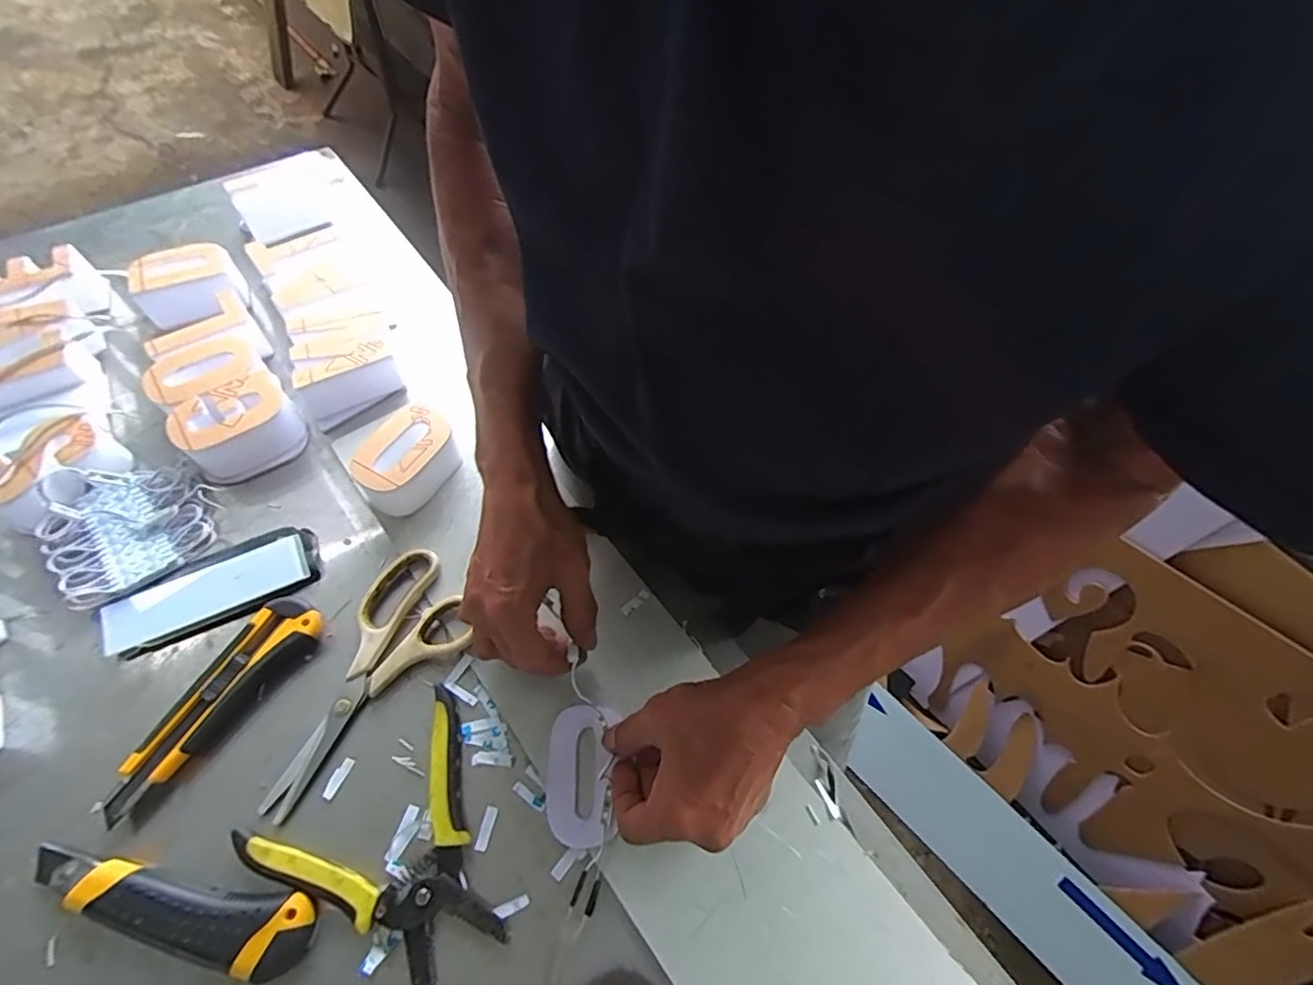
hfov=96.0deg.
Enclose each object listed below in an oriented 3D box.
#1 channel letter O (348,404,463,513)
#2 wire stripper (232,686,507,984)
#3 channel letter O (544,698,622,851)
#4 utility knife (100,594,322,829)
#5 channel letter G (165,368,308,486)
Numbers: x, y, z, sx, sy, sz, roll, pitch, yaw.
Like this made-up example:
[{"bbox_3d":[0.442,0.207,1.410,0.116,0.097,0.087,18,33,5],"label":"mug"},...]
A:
[{"bbox_3d":[-0.206,-0.026,0.489,0.057,0.049,0.083,29,61,13],"label":"channel letter O"},{"bbox_3d":[-0.167,0.225,0.359,0.134,0.013,0.150,-26,64,-18],"label":"wire stripper"},{"bbox_3d":[-0.051,0.185,0.393,0.044,0.011,0.084,1,59,-4],"label":"channel letter O"},{"bbox_3d":[-0.295,0.141,0.399,0.040,0.020,0.153,27,61,12],"label":"utility knife"},{"bbox_3d":[-0.347,-0.051,0.497,0.085,0.051,0.063,-38,68,-23],"label":"channel letter G"}]

